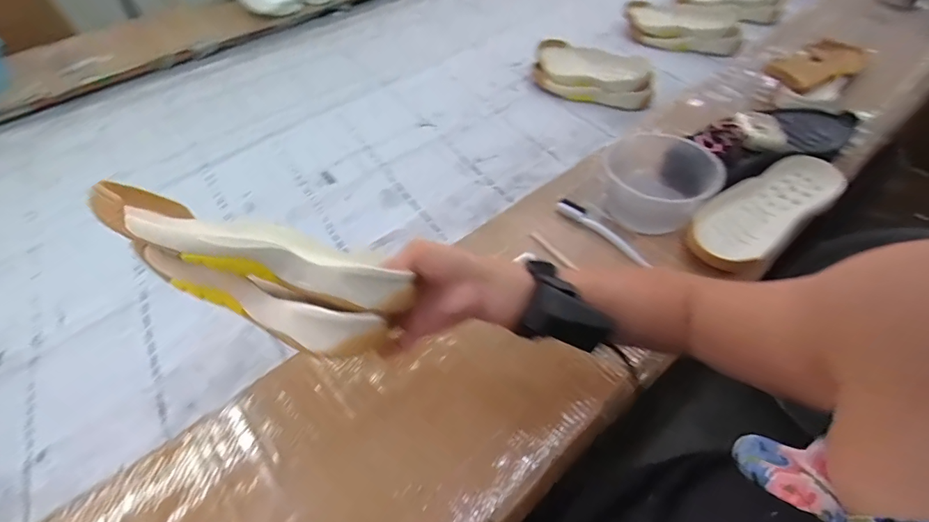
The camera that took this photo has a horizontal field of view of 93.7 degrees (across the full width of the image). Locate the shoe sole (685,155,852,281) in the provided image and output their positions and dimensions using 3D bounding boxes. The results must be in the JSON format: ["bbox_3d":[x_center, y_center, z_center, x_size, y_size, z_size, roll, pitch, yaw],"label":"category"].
[{"bbox_3d":[0.379,-0.067,0.550,0.248,0.027,0.092,-33,56,-19],"label":"shoe sole"}]

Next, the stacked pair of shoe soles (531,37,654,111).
[{"bbox_3d":[0.242,-0.366,0.837,0.255,0.059,0.097,19,57,19],"label":"stacked pair of shoe soles"}]

